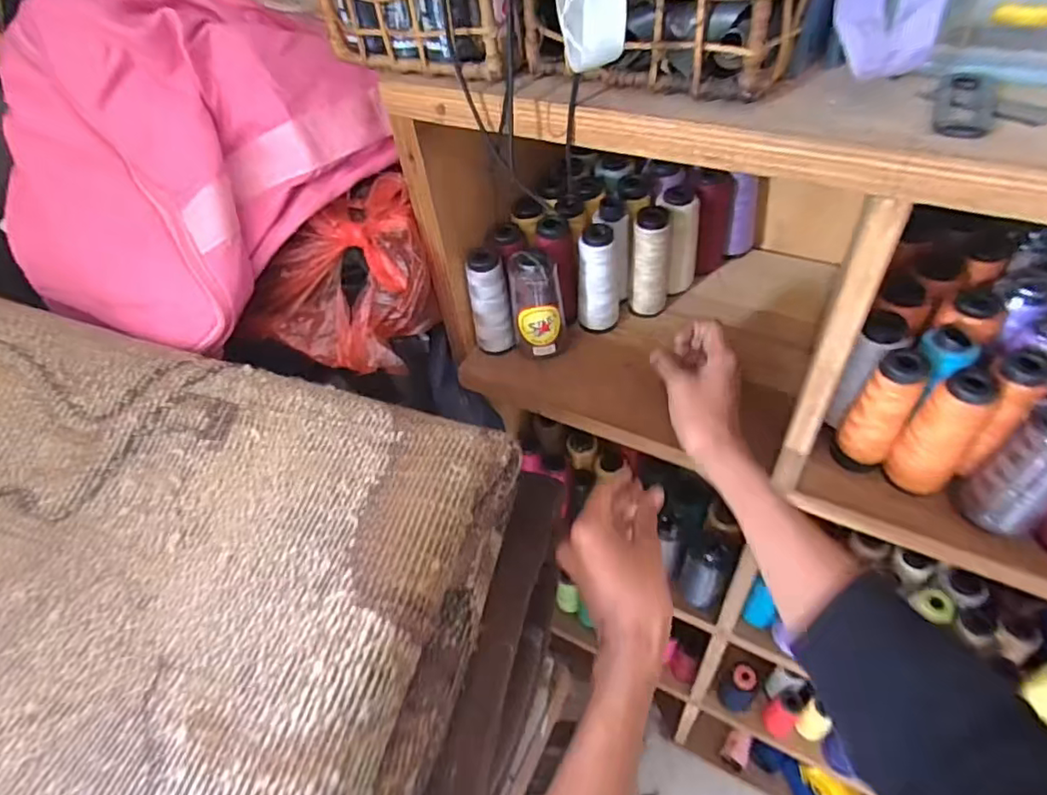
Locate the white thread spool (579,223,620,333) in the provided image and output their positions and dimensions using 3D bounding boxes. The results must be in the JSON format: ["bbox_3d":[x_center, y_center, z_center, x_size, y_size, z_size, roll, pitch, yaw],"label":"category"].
[{"bbox_3d":[0.076,-0.123,0.603,0.040,0.115,0.043,3,50,10],"label":"white thread spool"}]

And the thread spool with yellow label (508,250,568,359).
[{"bbox_3d":[0.014,-0.089,0.582,0.052,0.111,0.037,-5,49,3],"label":"thread spool with yellow label"}]

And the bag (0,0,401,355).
[{"bbox_3d":[-0.276,-0.200,0.479,0.228,0.189,0.270,28,58,28],"label":"bag"}]

